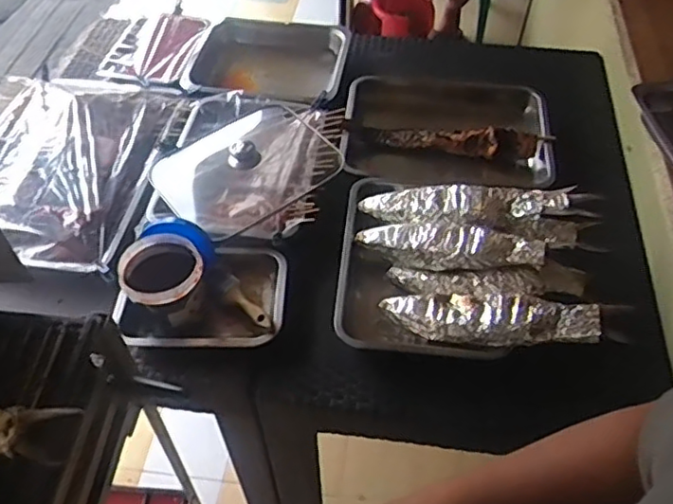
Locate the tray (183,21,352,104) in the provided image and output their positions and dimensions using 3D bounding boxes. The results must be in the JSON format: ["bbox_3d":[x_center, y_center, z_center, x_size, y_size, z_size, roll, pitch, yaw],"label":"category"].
[{"bbox_3d":[-0.154,-0.425,1.408,0.345,0.076,0.329,7,52,5],"label":"tray"}]

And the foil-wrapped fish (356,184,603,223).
[{"bbox_3d":[0.241,-0.077,1.054,0.392,0.067,0.090,3,51,1],"label":"foil-wrapped fish"}]

